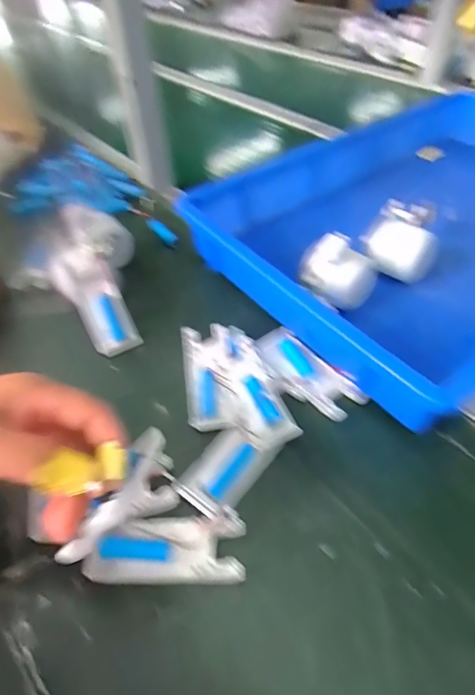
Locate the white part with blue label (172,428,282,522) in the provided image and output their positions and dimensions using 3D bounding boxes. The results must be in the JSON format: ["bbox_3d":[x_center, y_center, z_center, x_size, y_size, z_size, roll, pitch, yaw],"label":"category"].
[{"bbox_3d":[-0.010,0.098,0.340,0.048,0.010,0.072,32,58,28],"label":"white part with blue label"}]

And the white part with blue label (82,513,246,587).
[{"bbox_3d":[-0.050,0.143,0.299,0.107,0.012,0.043,-1,48,3],"label":"white part with blue label"}]

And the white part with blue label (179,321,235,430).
[{"bbox_3d":[-0.027,0.026,0.392,0.043,0.025,0.105,-7,48,-2],"label":"white part with blue label"}]

